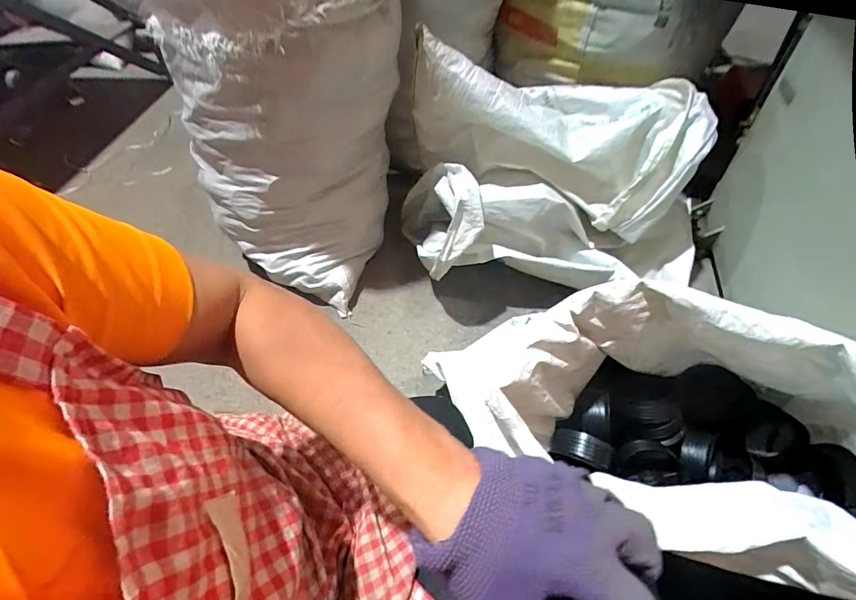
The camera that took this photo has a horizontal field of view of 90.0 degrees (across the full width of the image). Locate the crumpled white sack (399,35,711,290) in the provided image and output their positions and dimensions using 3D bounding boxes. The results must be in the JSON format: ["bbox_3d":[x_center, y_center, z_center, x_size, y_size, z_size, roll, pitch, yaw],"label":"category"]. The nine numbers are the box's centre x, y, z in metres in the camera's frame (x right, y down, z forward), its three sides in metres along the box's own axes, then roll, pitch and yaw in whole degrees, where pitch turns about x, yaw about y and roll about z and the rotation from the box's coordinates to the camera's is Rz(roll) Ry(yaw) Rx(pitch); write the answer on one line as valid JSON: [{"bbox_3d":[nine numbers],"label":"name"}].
[{"bbox_3d":[0.252,-0.298,0.971,0.612,0.415,0.387,-9,52,-3],"label":"crumpled white sack"}]

